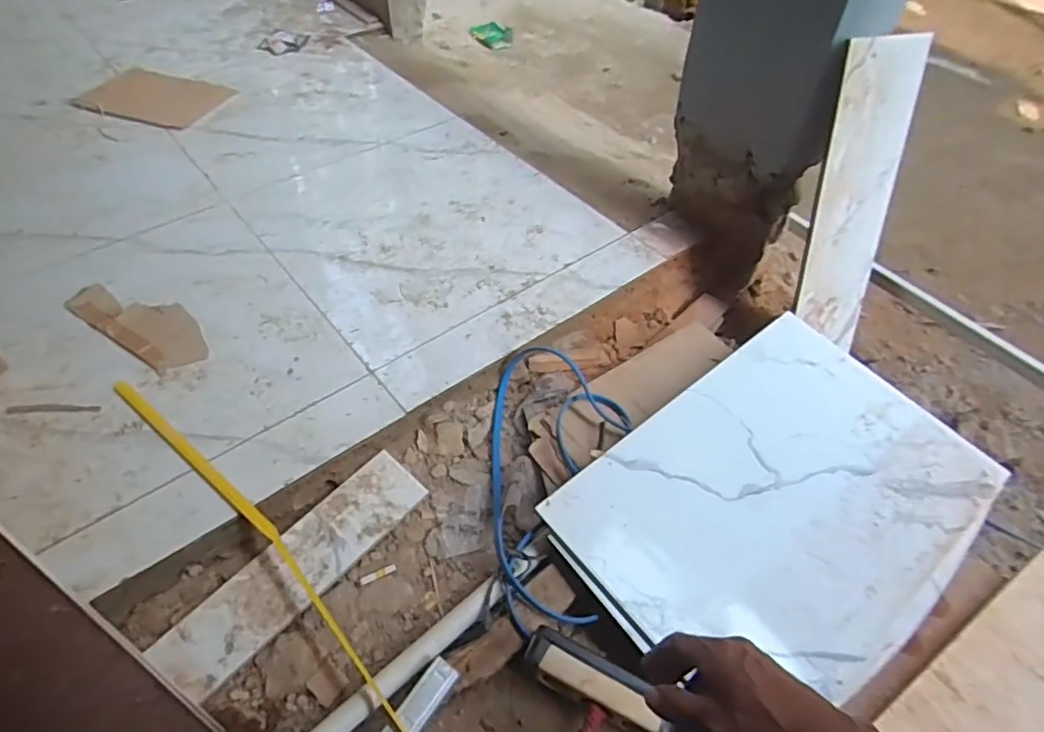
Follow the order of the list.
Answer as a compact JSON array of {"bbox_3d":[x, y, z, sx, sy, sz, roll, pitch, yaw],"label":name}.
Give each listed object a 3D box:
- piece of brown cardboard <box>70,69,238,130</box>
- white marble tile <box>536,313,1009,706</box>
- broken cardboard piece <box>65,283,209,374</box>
[{"bbox_3d":[-0.791,-0.583,1.343,0.278,0.010,0.205,16,52,12],"label":"piece of brown cardboard"},{"bbox_3d":[0.321,0.150,0.746,0.488,0.016,0.341,-33,62,-27],"label":"white marble tile"},{"bbox_3d":[-0.545,-0.064,0.891,0.243,0.004,0.094,28,55,20],"label":"broken cardboard piece"}]

